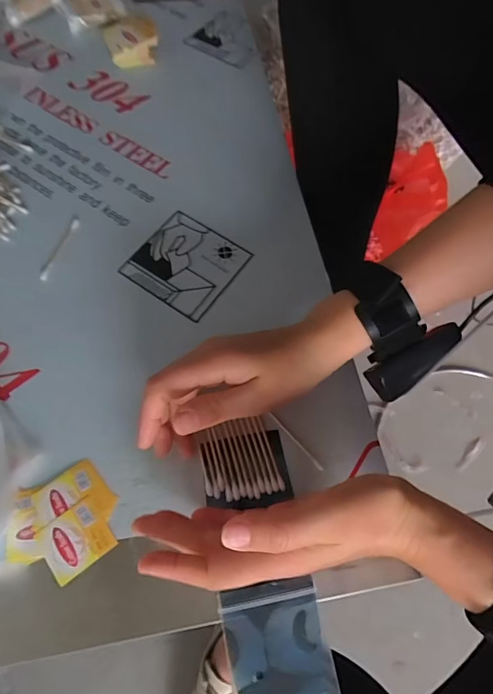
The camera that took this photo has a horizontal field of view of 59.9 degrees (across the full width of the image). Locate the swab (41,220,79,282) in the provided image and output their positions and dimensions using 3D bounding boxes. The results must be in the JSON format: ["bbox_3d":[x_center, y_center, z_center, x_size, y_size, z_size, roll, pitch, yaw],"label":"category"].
[{"bbox_3d":[-0.173,-0.092,0.396,0.008,0.004,0.071,14,65,7],"label":"swab"}]

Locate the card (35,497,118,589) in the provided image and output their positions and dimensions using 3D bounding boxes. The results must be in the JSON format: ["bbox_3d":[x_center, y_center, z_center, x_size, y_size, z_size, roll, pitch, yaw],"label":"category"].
[{"bbox_3d":[-0.116,0.131,0.291,0.043,0.004,0.039,-34,73,-15],"label":"card"}]

